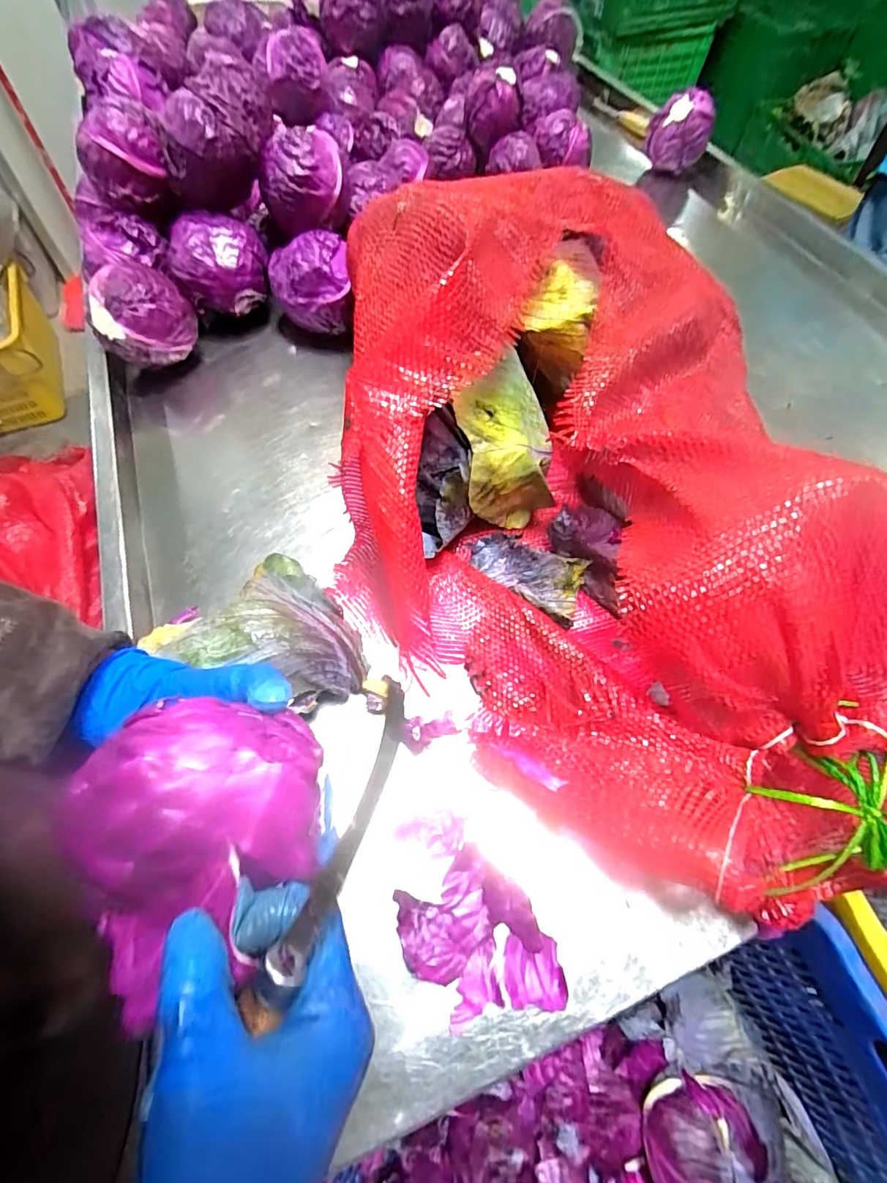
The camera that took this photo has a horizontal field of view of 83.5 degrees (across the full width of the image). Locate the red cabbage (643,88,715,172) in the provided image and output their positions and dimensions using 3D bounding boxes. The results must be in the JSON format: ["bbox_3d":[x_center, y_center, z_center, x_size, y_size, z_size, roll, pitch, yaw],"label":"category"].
[{"bbox_3d":[0.510,-0.993,1.079,0.132,0.121,0.115,20,62,9],"label":"red cabbage"}]

